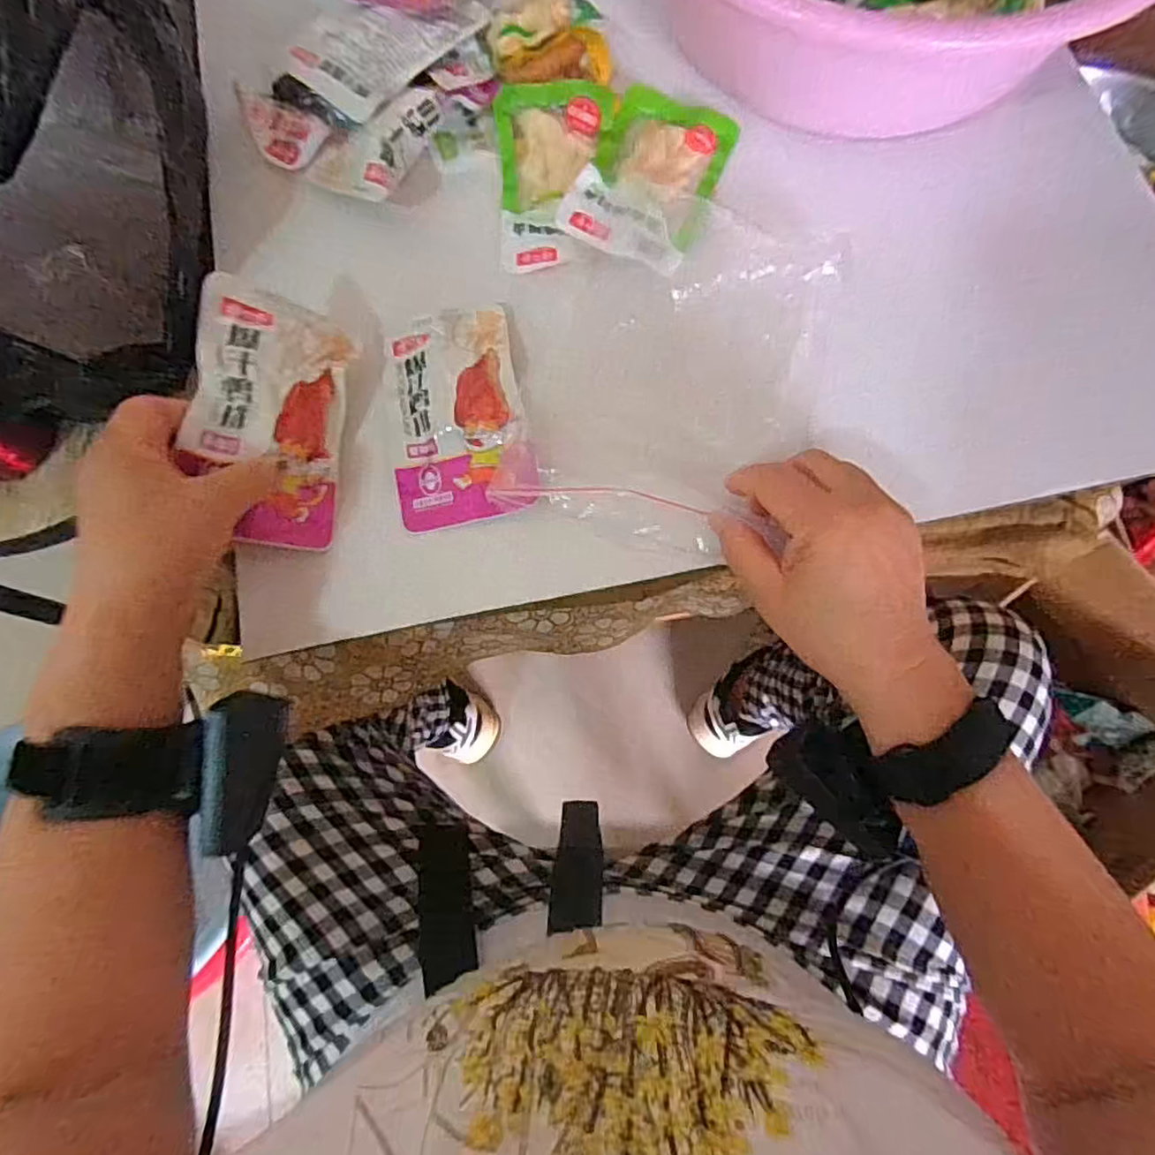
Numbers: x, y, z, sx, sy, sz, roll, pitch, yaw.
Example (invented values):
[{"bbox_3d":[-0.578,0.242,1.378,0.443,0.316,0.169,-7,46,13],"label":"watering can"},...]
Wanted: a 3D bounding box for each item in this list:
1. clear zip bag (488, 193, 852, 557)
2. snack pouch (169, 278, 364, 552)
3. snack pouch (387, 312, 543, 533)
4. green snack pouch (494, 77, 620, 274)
[{"bbox_3d":[0.054,-0.126,0.377,0.173,0.016,0.216,10,75,4],"label":"clear zip bag"},{"bbox_3d":[-0.165,-0.088,0.344,0.076,0.016,0.137,9,83,-31],"label":"snack pouch"},{"bbox_3d":[-0.070,-0.095,0.371,0.077,0.014,0.131,-9,75,-1],"label":"snack pouch"},{"bbox_3d":[-0.014,-0.265,0.414,0.075,0.018,0.142,-1,75,1],"label":"green snack pouch"}]

